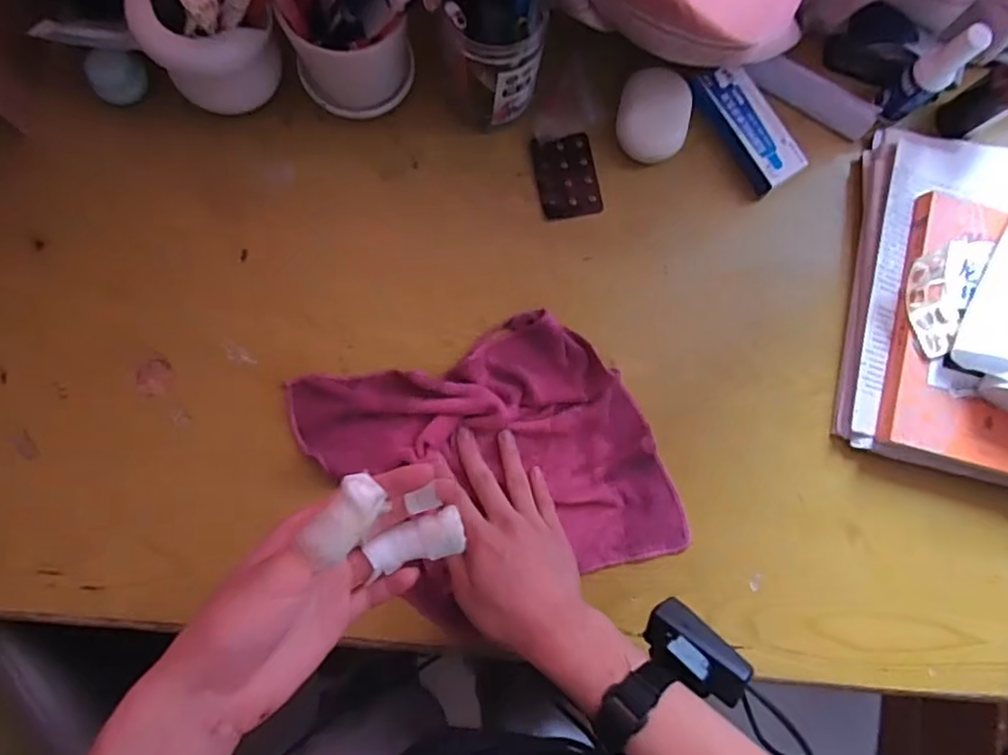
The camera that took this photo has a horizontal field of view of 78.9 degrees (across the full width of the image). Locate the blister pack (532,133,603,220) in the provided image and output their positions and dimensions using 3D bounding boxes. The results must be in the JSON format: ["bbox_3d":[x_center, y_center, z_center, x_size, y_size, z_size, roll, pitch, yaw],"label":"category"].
[{"bbox_3d":[0.057,-0.182,0.558,0.055,0.010,0.072,-13,84,-7],"label":"blister pack"}]

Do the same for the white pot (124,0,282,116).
[{"bbox_3d":[-0.235,-0.267,0.491,0.085,0.108,0.082,1,83,-6],"label":"white pot"}]

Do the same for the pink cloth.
[{"bbox_3d":[-0.008,0.074,0.511,0.270,0.019,0.233,-21,85,-8],"label":"pink cloth"}]

